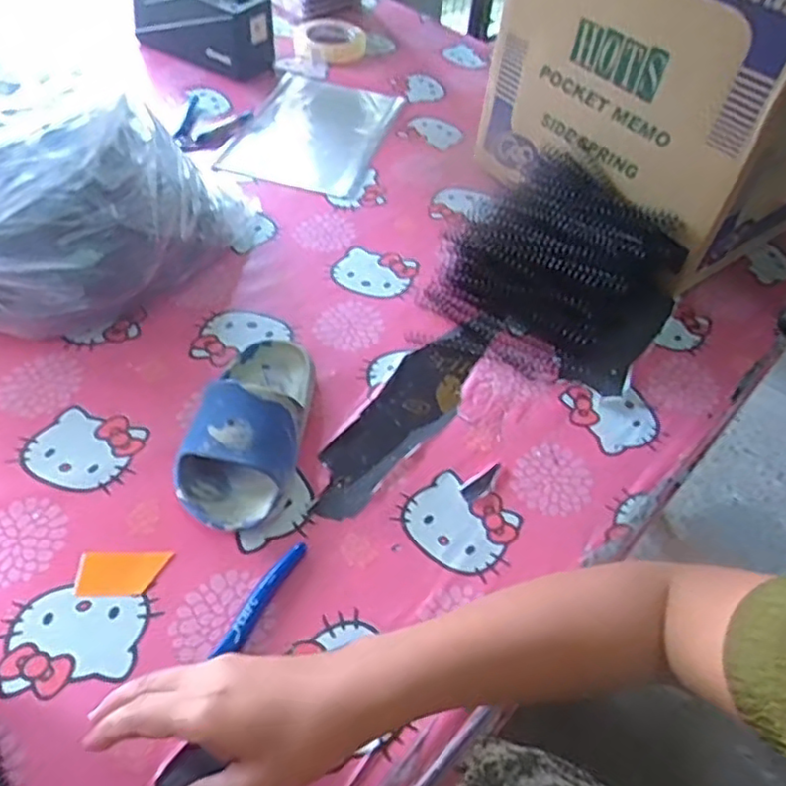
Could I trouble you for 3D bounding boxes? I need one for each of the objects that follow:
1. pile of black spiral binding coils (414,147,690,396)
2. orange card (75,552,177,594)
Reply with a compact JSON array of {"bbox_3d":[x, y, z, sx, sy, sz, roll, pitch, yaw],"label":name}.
[{"bbox_3d":[0.162,-0.122,0.625,0.207,0.086,0.205,38,56,24],"label":"pile of black spiral binding coils"},{"bbox_3d":[-0.183,0.121,0.443,0.057,0.004,0.030,1,50,-5],"label":"orange card"}]

